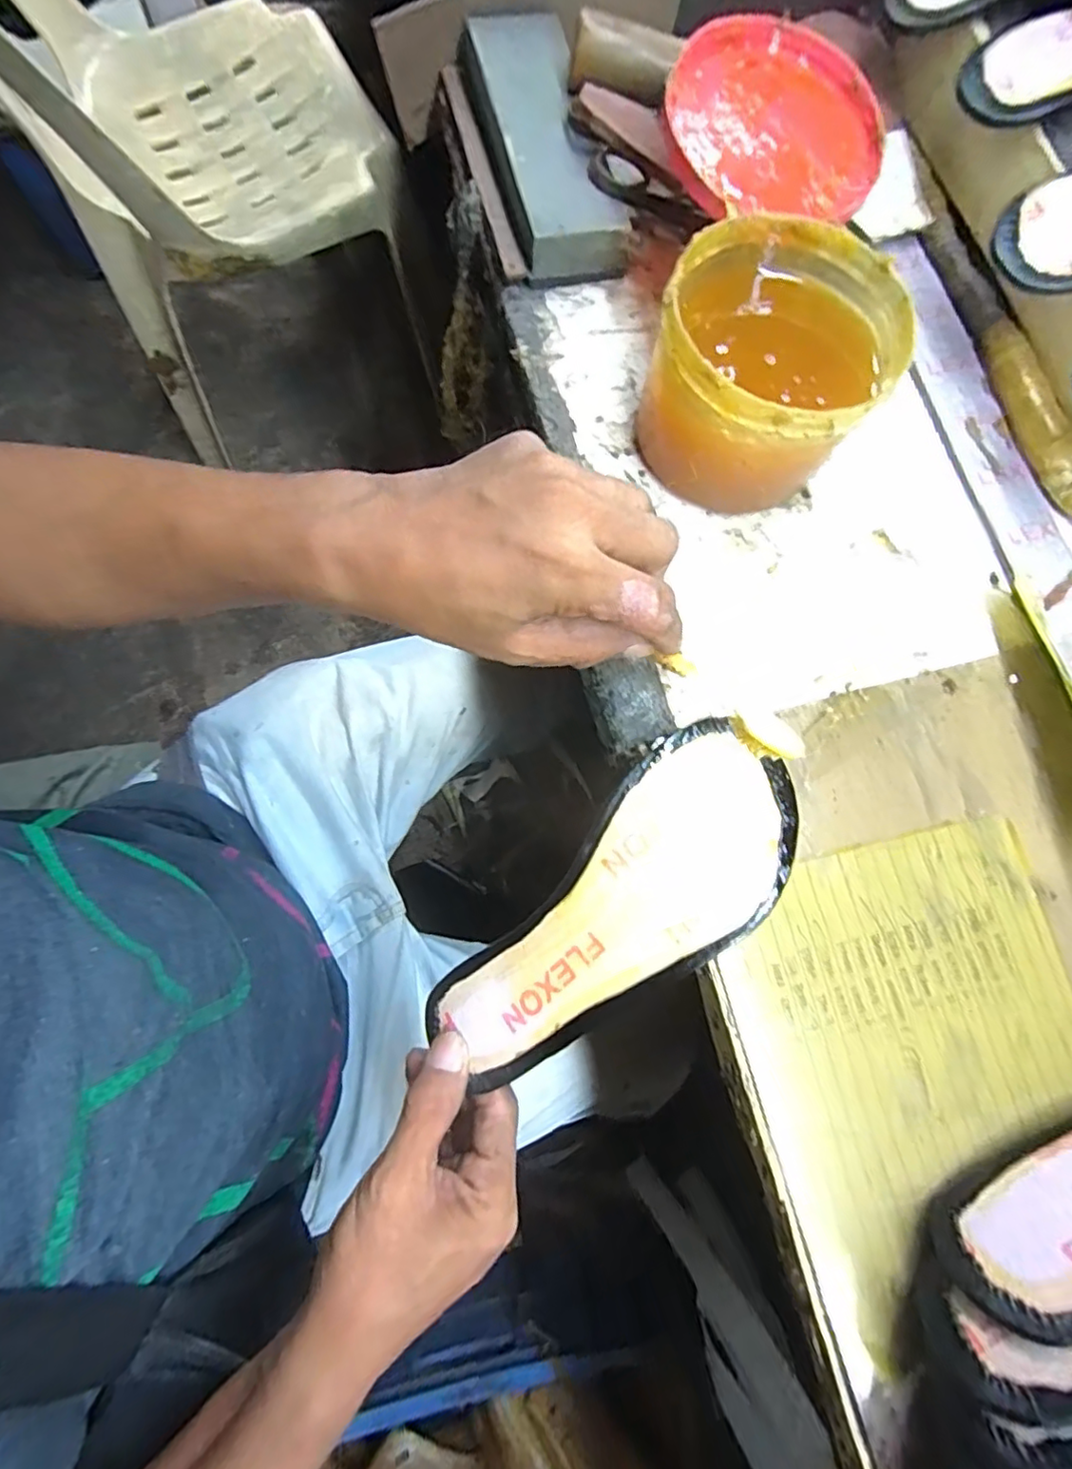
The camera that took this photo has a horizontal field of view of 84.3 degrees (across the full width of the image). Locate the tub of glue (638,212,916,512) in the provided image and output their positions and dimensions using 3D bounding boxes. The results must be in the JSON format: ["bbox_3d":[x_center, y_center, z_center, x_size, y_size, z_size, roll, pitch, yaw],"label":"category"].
[{"bbox_3d":[0.122,-0.192,0.322,0.113,0.090,0.118,0,76,0],"label":"tub of glue"}]

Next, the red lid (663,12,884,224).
[{"bbox_3d":[0.124,-0.324,0.310,0.123,0.010,0.110,-8,86,-10],"label":"red lid"}]

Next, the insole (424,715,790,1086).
[{"bbox_3d":[0.037,0.091,0.294,0.214,0.024,0.083,-45,80,6],"label":"insole"}]

